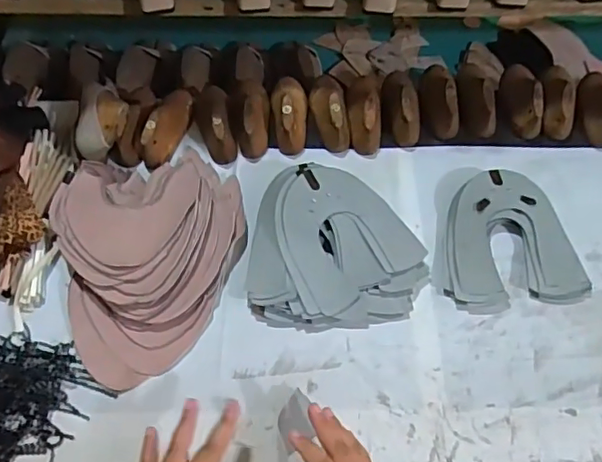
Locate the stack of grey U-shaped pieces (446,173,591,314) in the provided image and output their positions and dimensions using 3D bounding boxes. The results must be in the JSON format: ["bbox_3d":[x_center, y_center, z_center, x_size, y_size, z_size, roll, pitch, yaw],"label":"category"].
[{"bbox_3d":[0.255,0.007,0.691,0.166,0.036,0.174,-7,59,-2],"label":"stack of grey U-shaped pieces"}]

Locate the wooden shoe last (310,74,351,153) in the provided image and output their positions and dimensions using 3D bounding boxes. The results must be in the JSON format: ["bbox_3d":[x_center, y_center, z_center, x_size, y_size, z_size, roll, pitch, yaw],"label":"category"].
[{"bbox_3d":[0.040,-0.182,0.796,0.052,0.057,0.141,-4,59,-1],"label":"wooden shoe last"}]

